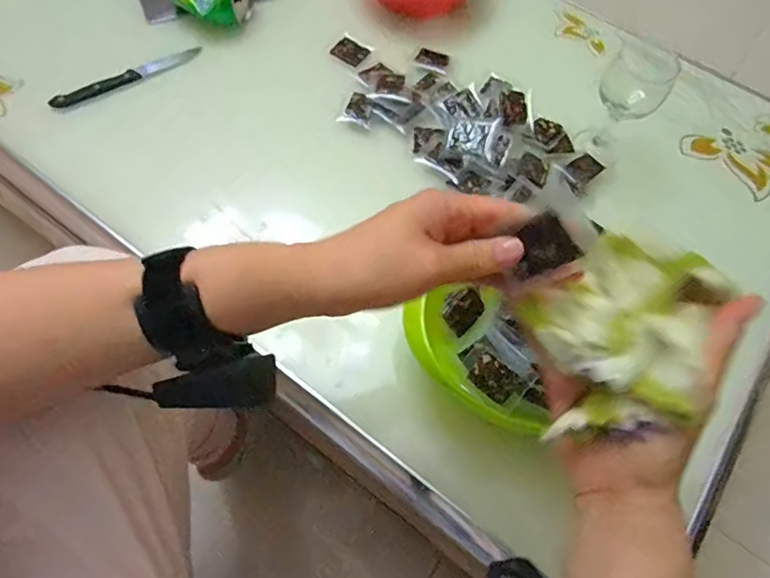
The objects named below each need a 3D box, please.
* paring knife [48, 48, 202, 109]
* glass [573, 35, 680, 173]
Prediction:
[{"bbox_3d":[-0.320,-0.265,0.629,0.187,0.013,0.014,-31,70,-15],"label":"paring knife"},{"bbox_3d":[0.266,-0.204,0.567,0.063,0.129,0.068,32,68,12],"label":"glass"}]

